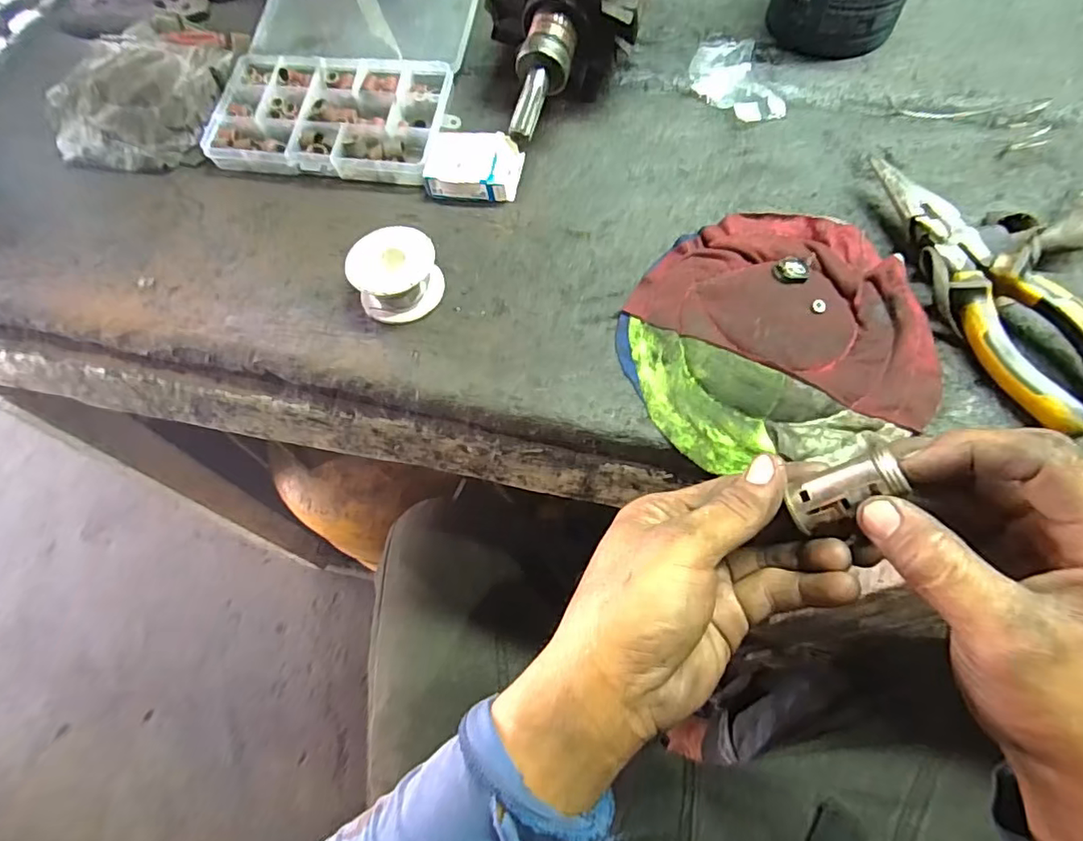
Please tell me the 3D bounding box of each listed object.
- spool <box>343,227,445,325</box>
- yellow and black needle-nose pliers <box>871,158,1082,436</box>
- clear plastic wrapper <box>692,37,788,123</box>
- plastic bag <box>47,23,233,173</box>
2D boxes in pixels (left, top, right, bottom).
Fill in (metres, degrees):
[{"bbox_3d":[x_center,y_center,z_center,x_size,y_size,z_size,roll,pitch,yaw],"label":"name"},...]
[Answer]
[{"bbox_3d":[-0.091,-0.092,0.350,0.053,0.030,0.050,-1,64,2],"label":"spool"},{"bbox_3d":[0.247,-0.076,0.306,0.062,0.020,0.175,-11,64,-3],"label":"yellow and black needle-nose pliers"},{"bbox_3d":[0.140,-0.243,0.394,0.051,0.020,0.066,-18,65,-7],"label":"clear plastic wrapper"},{"bbox_3d":[-0.308,-0.253,0.435,0.134,0.030,0.139,11,65,7],"label":"plastic bag"}]

